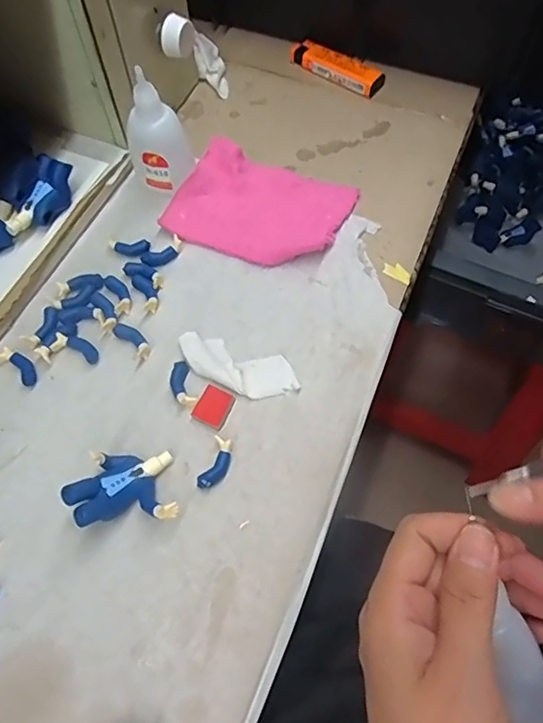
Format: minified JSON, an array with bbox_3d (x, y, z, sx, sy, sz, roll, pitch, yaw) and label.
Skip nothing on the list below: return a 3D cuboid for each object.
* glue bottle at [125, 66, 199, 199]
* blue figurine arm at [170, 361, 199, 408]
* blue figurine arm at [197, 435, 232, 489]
[{"bbox_3d":[-0.075,-0.151,0.361,0.041,0.079,0.031,-15,64,-7],"label":"glue bottle"},{"bbox_3d":[-0.053,0.014,0.323,0.013,0.006,0.031,-16,64,-8],"label":"blue figurine arm"},{"bbox_3d":[-0.030,0.057,0.300,0.013,0.007,0.029,16,64,9],"label":"blue figurine arm"}]

